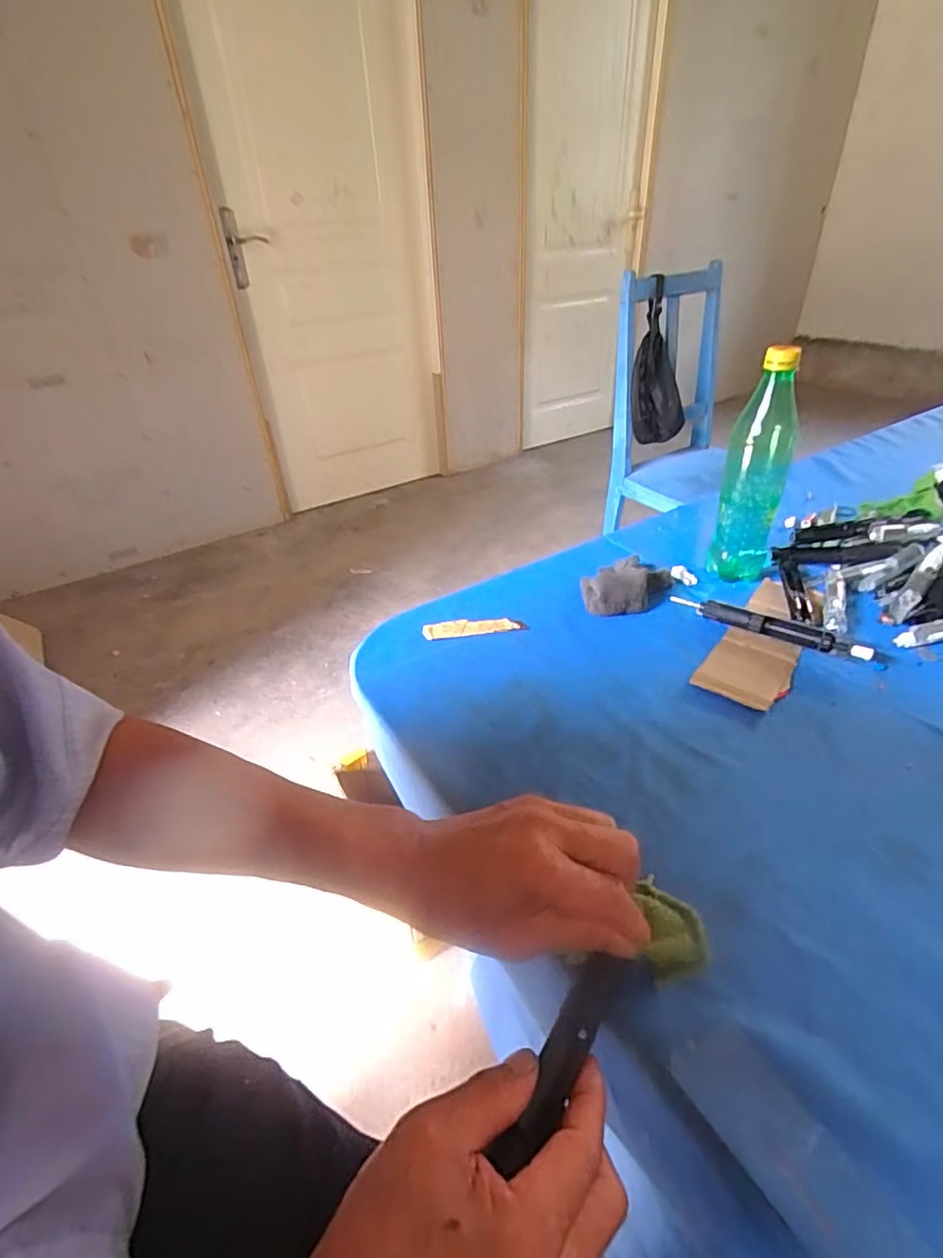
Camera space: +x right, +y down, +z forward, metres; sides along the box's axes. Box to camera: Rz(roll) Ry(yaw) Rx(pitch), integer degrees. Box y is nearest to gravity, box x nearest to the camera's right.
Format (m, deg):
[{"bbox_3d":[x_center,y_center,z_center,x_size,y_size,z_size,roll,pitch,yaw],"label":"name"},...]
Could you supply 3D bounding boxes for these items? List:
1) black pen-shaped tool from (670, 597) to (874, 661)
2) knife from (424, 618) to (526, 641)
[{"bbox_3d":[0.289,-0.003,0.571,0.182,0.020,0.020,22,43,33],"label":"black pen-shaped tool"},{"bbox_3d":[0.003,-0.002,0.610,0.107,0.012,0.022,-7,35,-4],"label":"knife"}]

